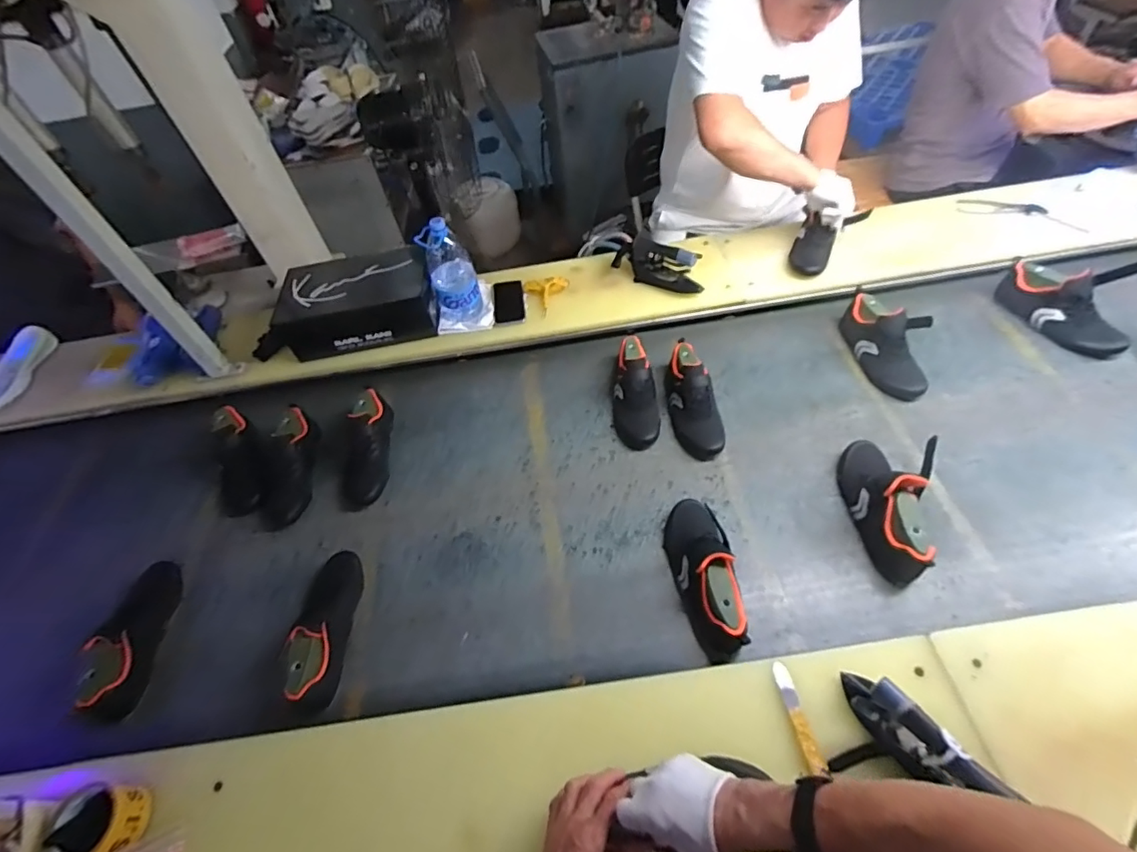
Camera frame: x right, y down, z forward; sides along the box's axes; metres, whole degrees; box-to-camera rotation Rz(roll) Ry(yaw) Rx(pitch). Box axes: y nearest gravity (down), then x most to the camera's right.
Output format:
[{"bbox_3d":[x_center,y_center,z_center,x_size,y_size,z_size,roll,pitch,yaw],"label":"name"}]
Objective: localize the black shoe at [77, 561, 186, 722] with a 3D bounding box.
[{"bbox_3d":[-0.741,0.344,0.889,0.078,0.093,0.256,-9,54,0],"label":"black shoe"}]

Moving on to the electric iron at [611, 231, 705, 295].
[{"bbox_3d":[0.218,-0.388,1.252,0.219,0.097,0.073,21,58,23],"label":"electric iron"}]

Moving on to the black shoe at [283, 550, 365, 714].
[{"bbox_3d":[-0.406,0.318,0.861,0.077,0.082,0.239,-4,52,5],"label":"black shoe"}]

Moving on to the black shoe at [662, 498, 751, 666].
[{"bbox_3d":[0.222,0.234,0.853,0.091,0.099,0.243,-10,52,1],"label":"black shoe"}]

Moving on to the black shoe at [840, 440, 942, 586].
[{"bbox_3d":[0.541,0.122,0.885,0.118,0.119,0.259,1,54,7],"label":"black shoe"}]

